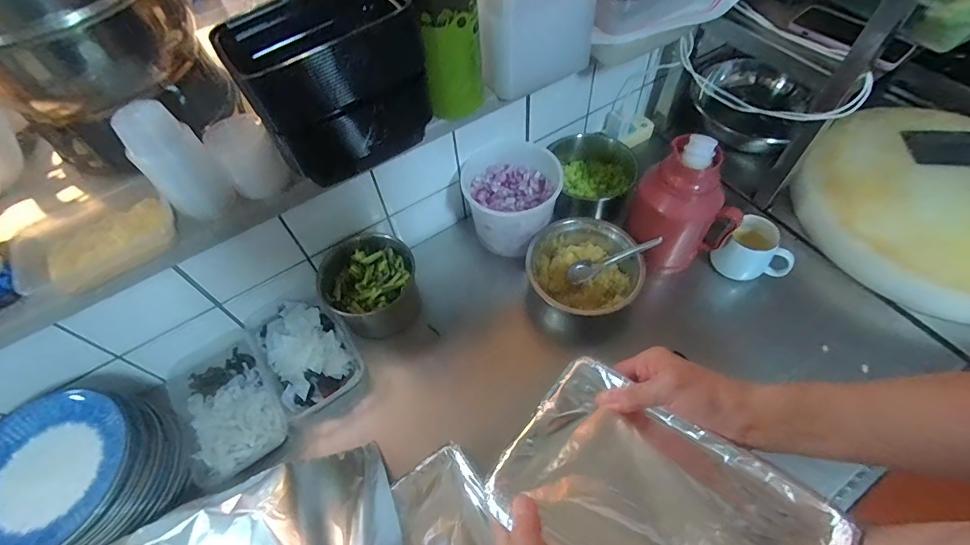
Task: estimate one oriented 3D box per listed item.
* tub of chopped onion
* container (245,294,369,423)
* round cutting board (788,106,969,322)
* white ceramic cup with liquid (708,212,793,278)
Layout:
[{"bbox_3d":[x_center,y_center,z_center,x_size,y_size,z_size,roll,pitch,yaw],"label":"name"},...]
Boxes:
[{"bbox_3d":[0.047,-0.141,0.816,0.162,0.128,0.173,-2,57,3],"label":"tub of chopped onion"},{"bbox_3d":[-0.290,0.130,0.736,0.134,0.075,0.221,-33,61,-17],"label":"container"},{"bbox_3d":[0.817,-0.122,0.797,0.446,0.068,0.428,-2,57,3],"label":"round cutting board"},{"bbox_3d":[0.457,-0.034,0.755,0.113,0.078,0.083,28,63,20],"label":"white ceramic cup with liquid"}]

